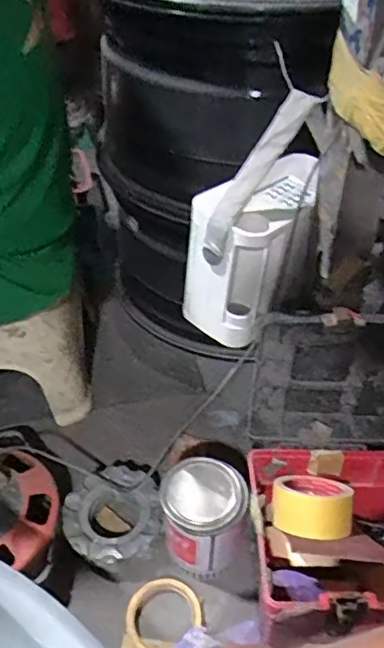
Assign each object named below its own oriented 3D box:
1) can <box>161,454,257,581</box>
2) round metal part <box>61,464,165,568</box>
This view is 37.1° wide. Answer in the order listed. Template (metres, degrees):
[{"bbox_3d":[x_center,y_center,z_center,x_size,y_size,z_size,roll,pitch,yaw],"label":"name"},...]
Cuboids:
[{"bbox_3d":[0.016,0.250,0.735,0.106,0.139,0.109,-6,43,-7],"label":"can"},{"bbox_3d":[-0.105,0.264,0.780,0.132,0.049,0.130,1,43,0],"label":"round metal part"}]

